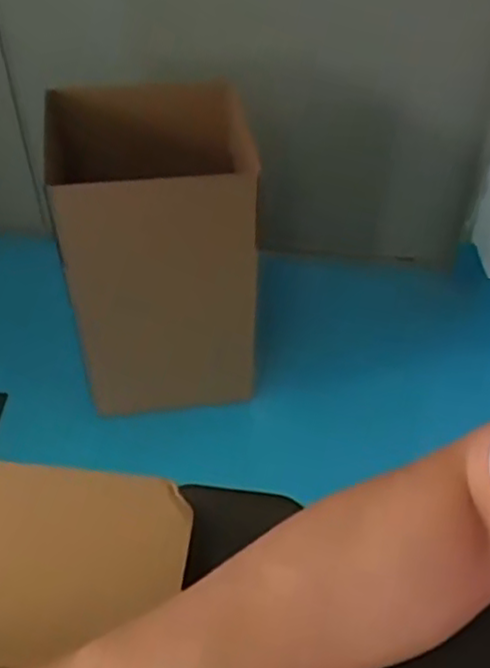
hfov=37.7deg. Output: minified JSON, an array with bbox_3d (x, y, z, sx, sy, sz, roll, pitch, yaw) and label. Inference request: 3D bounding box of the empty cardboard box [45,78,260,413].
[{"bbox_3d":[-0.149,-0.145,1.300,0.330,0.548,0.348,-5,47,-5],"label":"empty cardboard box"}]

